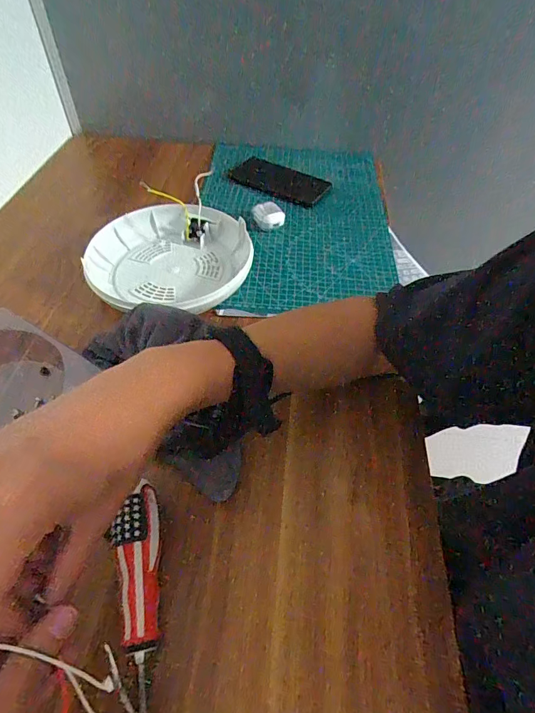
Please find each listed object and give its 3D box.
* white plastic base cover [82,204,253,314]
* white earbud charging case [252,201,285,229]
[{"bbox_3d":[-0.122,-0.126,0.499,0.199,0.036,0.202,0,51,-3],"label":"white plastic base cover"},{"bbox_3d":[0.002,-0.207,0.576,0.045,0.023,0.041,-1,51,-4],"label":"white earbud charging case"}]

